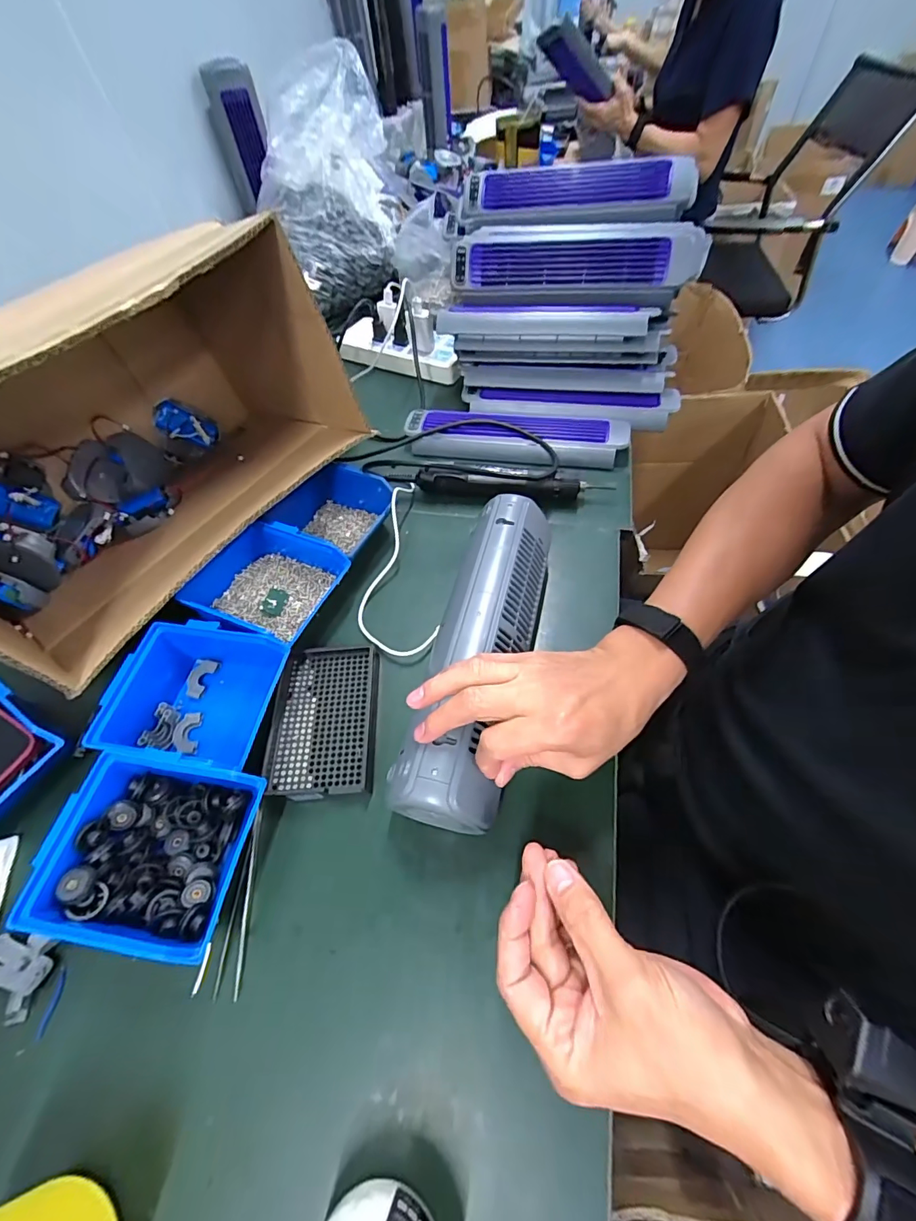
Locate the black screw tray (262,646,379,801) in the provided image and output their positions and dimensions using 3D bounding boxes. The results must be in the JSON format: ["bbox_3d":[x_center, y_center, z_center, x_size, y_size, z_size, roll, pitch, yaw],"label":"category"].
[{"bbox_3d":[-0.122,0.098,0.409,0.094,0.015,0.133,-6,56,1],"label":"black screw tray"}]

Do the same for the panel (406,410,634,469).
[{"bbox_3d":[0.080,-0.243,0.624,0.293,0.029,0.083,6,57,9],"label":"panel"}]

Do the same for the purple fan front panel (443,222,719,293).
[{"bbox_3d":[0.150,-0.454,0.588,0.305,0.099,0.035,2,12,10],"label":"purple fan front panel"}]

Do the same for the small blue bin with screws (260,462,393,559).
[{"bbox_3d":[-0.141,-0.113,0.531,0.112,0.058,0.116,15,59,15],"label":"small blue bin with screws"}]

